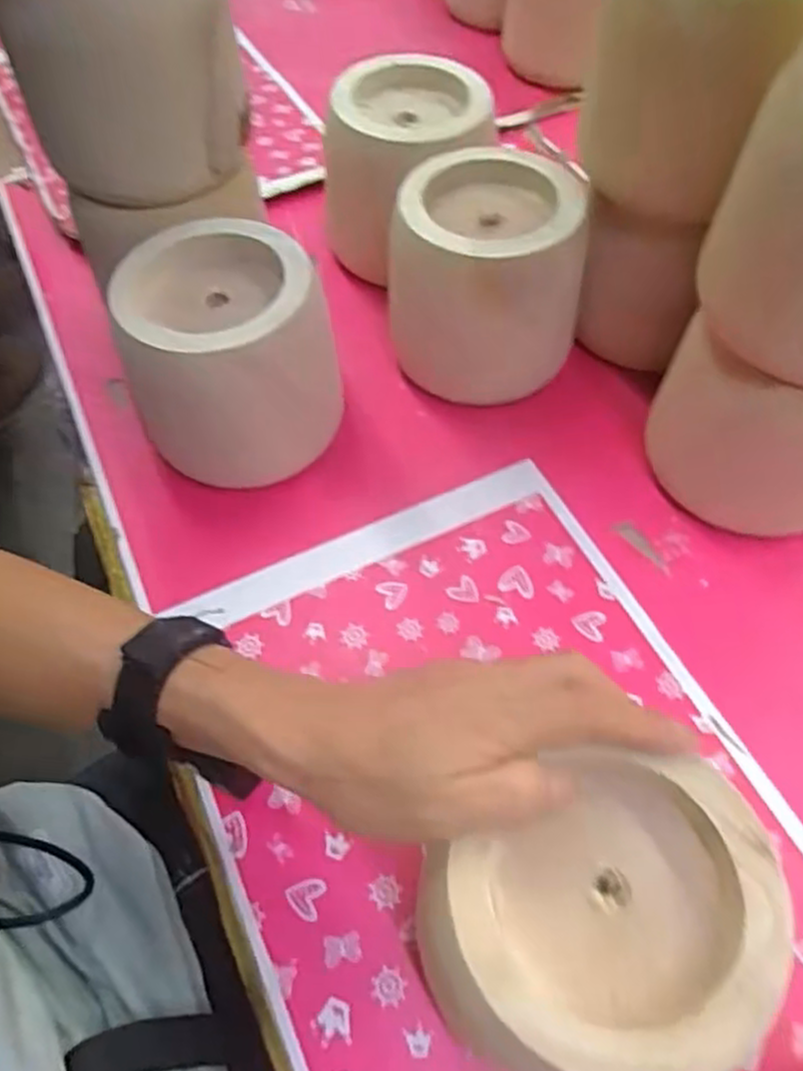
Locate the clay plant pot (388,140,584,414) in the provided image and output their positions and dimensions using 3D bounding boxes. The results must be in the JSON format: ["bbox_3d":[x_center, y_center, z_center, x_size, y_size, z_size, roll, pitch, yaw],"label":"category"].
[{"bbox_3d":[0.051,-0.179,0.532,0.112,0.137,0.115,-1,57,1],"label":"clay plant pot"}]

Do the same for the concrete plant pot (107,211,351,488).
[{"bbox_3d":[-0.113,-0.109,0.492,0.124,0.132,0.122,-20,59,-11],"label":"concrete plant pot"}]

